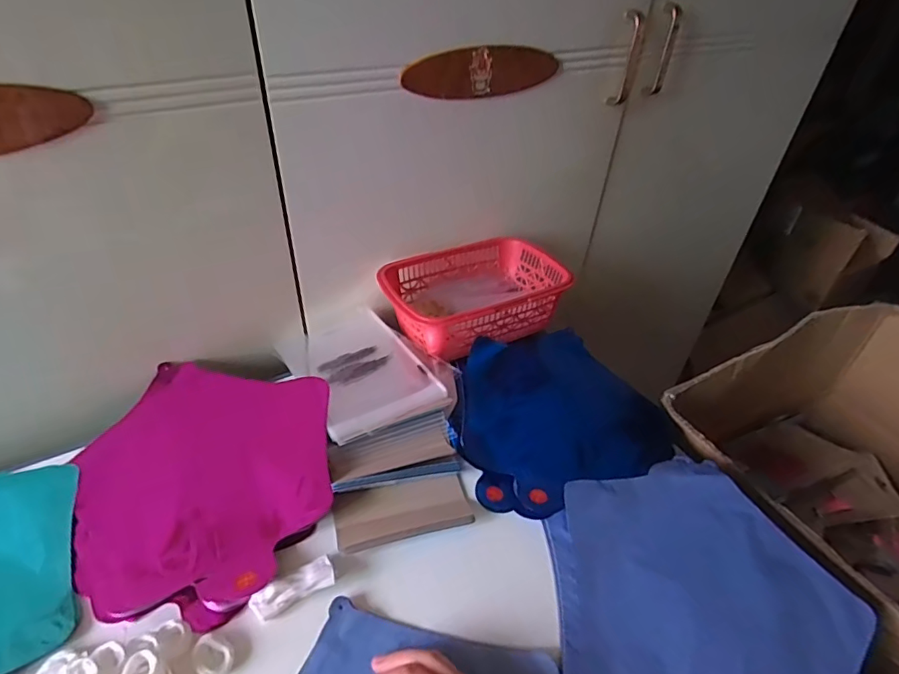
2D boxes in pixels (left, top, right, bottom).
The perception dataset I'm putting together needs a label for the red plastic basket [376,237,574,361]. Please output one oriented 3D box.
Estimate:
[{"bbox_3d":[0.025,-0.054,0.630,0.218,0.068,0.150,-16,44,-23],"label":"red plastic basket"}]

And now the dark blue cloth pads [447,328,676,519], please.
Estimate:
[{"bbox_3d":[0.113,0.077,0.552,0.256,0.042,0.215,-15,44,-22],"label":"dark blue cloth pads"}]

